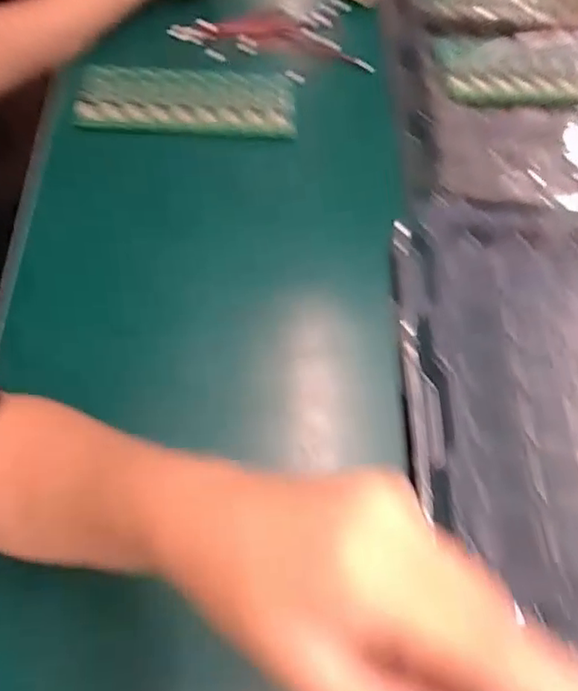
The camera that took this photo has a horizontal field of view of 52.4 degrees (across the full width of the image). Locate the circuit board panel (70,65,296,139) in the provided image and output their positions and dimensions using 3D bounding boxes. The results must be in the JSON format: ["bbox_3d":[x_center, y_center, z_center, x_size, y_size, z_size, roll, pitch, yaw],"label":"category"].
[{"bbox_3d":[-0.096,-0.234,0.559,0.198,0.013,0.086,1,61,-4],"label":"circuit board panel"}]

